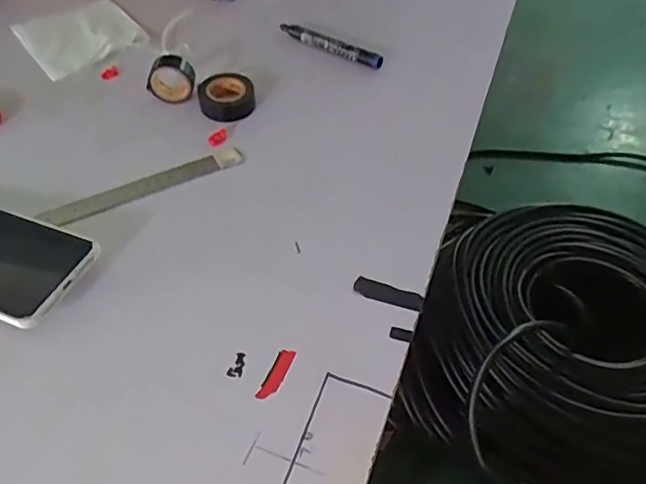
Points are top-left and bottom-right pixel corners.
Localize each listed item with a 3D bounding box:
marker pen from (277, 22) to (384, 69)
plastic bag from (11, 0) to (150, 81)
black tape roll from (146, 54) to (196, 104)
[{"bbox_3d":[0.005,-0.209,0.626,0.128,0.020,0.011,30,56,22],"label":"marker pen"},{"bbox_3d":[-0.260,-0.224,0.640,0.112,0.015,0.124,-25,55,-20],"label":"plastic bag"},{"bbox_3d":[-0.143,-0.152,0.563,0.046,0.045,0.019,7,51,6],"label":"black tape roll"}]

